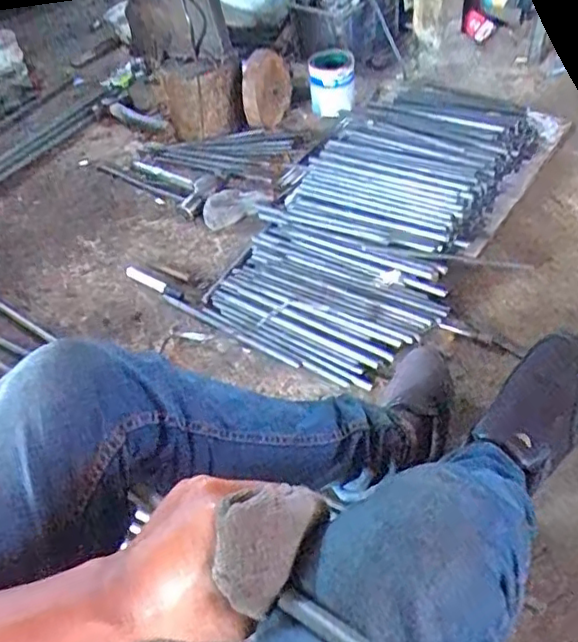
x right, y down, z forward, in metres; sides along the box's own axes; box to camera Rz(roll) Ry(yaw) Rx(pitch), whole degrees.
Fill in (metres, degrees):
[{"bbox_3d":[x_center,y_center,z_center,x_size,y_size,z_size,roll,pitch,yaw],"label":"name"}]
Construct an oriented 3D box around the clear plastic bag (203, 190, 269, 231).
[{"bbox_3d":[-0.104,-0.239,1.258,0.151,0.053,0.063,-30,50,-21],"label":"clear plastic bag"}]

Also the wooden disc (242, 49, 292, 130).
[{"bbox_3d":[-0.050,-0.523,1.394,0.043,0.189,0.140,22,52,25],"label":"wooden disc"}]

